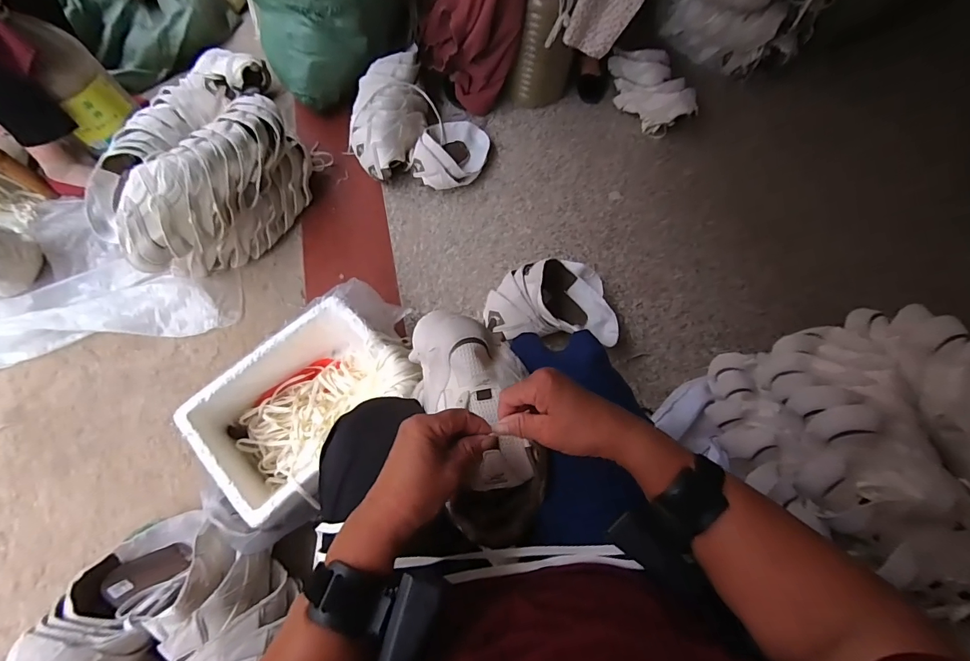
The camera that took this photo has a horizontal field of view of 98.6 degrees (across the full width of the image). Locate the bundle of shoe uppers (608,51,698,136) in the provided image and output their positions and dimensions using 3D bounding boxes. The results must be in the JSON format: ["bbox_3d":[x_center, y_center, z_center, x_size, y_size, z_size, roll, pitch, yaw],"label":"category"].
[{"bbox_3d":[0.491,-0.753,1.277,0.158,0.132,0.327,-13,67,-7],"label":"bundle of shoe uppers"}]

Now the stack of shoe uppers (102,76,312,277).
[{"bbox_3d":[-0.651,-0.355,0.977,0.301,0.231,0.446,40,69,14],"label":"stack of shoe uppers"}]

